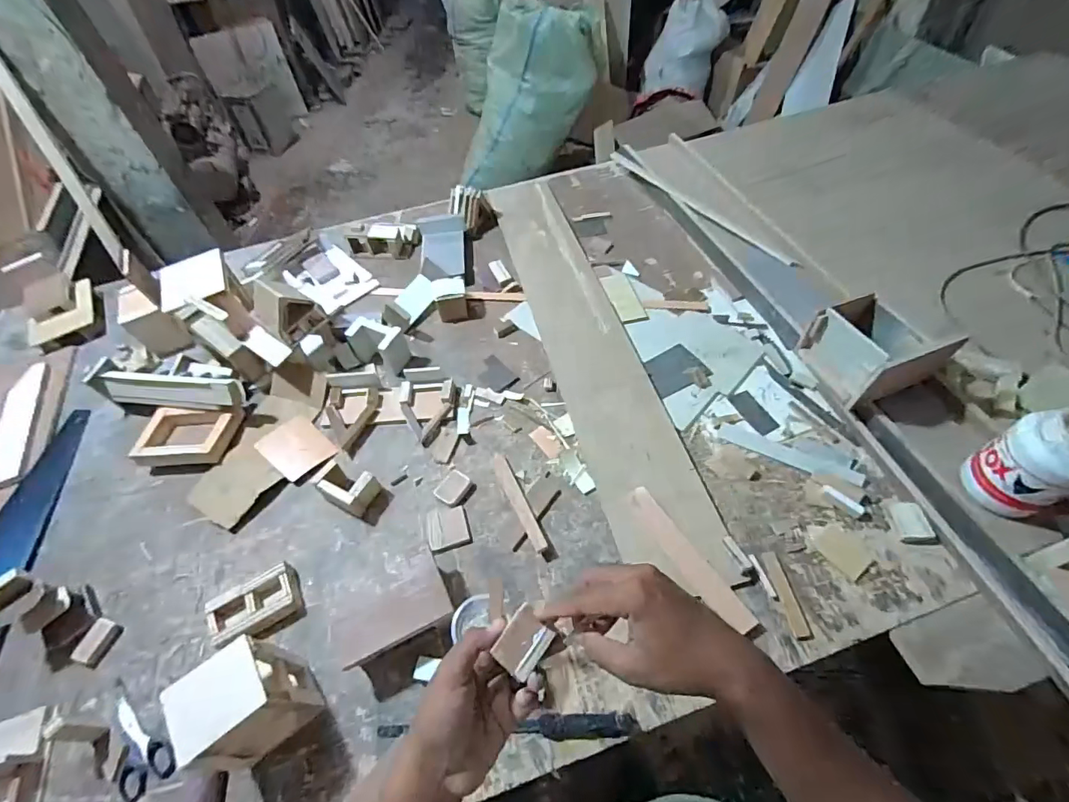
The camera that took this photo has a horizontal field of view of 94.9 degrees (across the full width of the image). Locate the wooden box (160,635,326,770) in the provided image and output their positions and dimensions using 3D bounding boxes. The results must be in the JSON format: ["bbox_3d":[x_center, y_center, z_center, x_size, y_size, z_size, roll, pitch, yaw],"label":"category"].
[{"bbox_3d":[-0.328,0.348,0.566,0.099,0.137,0.086,-35,59,-18],"label":"wooden box"}]

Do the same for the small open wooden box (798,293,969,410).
[{"bbox_3d":[0.517,-0.084,0.770,0.110,0.105,0.142,-17,55,-6],"label":"small open wooden box"}]

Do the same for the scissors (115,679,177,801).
[{"bbox_3d":[-0.504,0.416,0.610,0.147,0.006,0.056,37,66,26],"label":"scissors"}]

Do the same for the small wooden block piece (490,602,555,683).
[{"bbox_3d":[-0.009,0.192,0.389,0.035,0.004,0.045,39,69,9],"label":"small wooden block piece"}]

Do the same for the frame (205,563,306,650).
[{"bbox_3d":[-0.387,0.285,0.682,0.117,0.033,0.069,-29,58,-14],"label":"frame"}]

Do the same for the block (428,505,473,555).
[{"bbox_3d":[-0.129,0.191,0.738,0.061,0.009,0.066,-16,55,-6],"label":"block"}]

